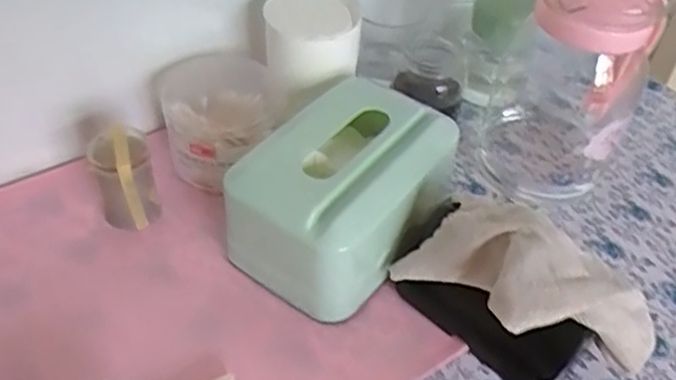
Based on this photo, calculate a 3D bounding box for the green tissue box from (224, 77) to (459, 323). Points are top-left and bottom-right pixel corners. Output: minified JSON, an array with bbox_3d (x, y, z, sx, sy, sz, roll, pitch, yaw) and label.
[{"bbox_3d":[0.002,0.003,0.509,0.117,0.098,0.171,30,50,22],"label":"green tissue box"}]

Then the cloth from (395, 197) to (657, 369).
[{"bbox_3d":[0.125,0.063,0.431,0.171,0.077,0.071,26,49,19],"label":"cloth"}]

